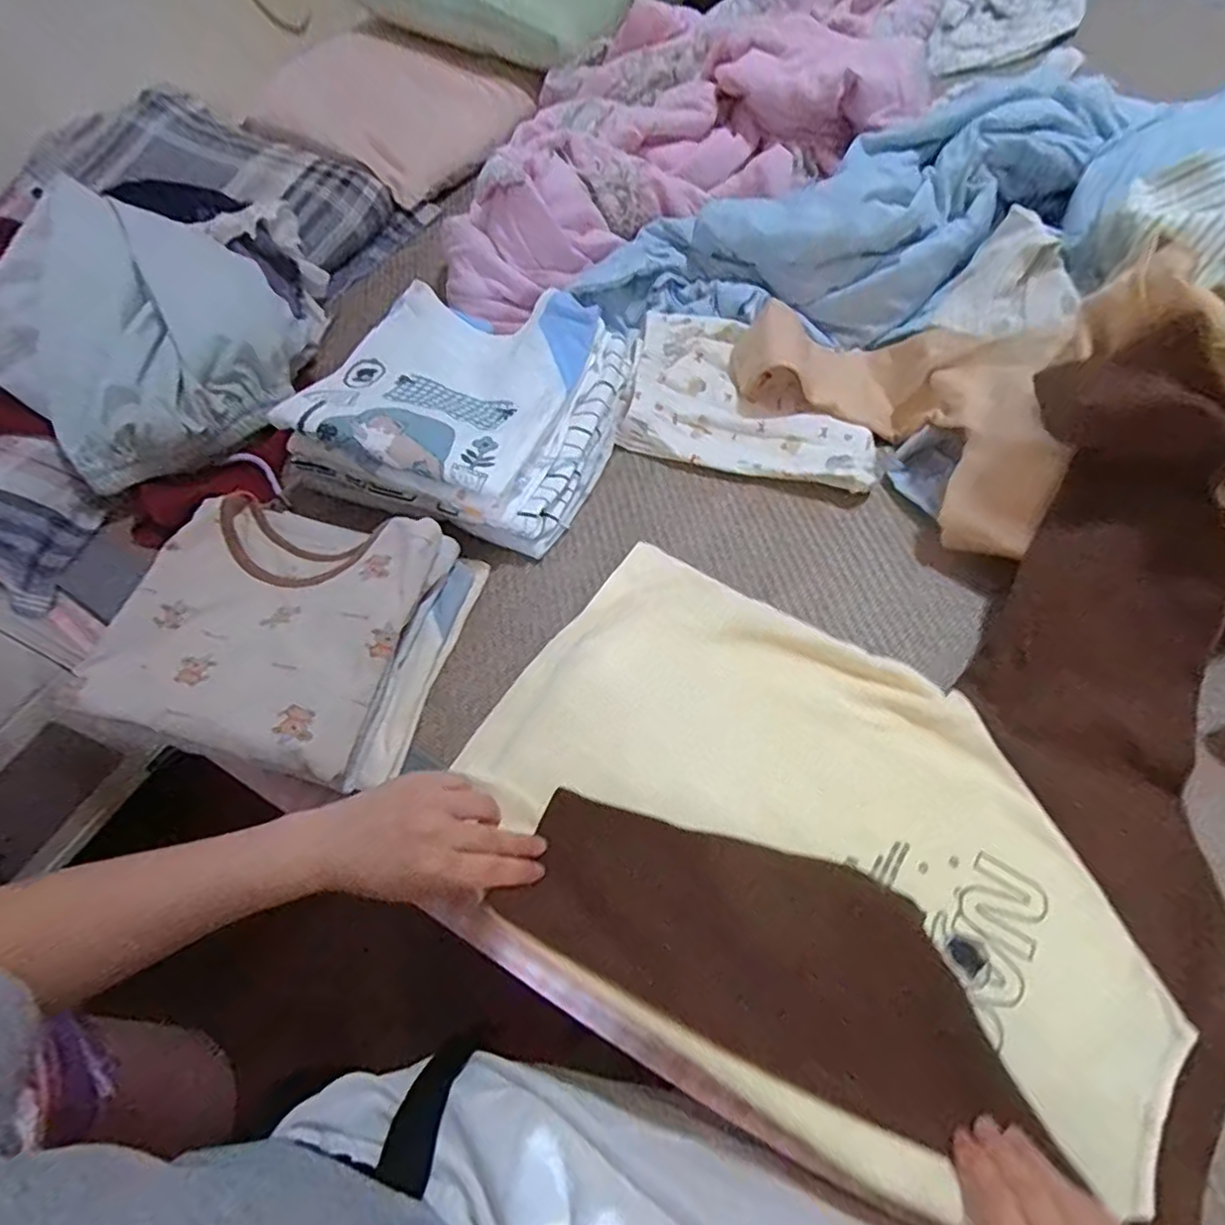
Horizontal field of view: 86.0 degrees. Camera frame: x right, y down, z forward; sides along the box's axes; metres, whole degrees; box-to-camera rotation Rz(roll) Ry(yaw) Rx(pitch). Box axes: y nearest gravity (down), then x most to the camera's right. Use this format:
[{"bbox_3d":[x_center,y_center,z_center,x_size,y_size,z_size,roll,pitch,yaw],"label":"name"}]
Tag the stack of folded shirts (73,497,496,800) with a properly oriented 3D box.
[{"bbox_3d":[-0.266,0.009,0.523,0.255,0.062,0.209,9,60,12],"label":"stack of folded shirts"}]

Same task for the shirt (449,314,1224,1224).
[{"bbox_3d":[0.183,0.047,0.427,0.457,0.183,0.485,30,63,18],"label":"shirt"}]

